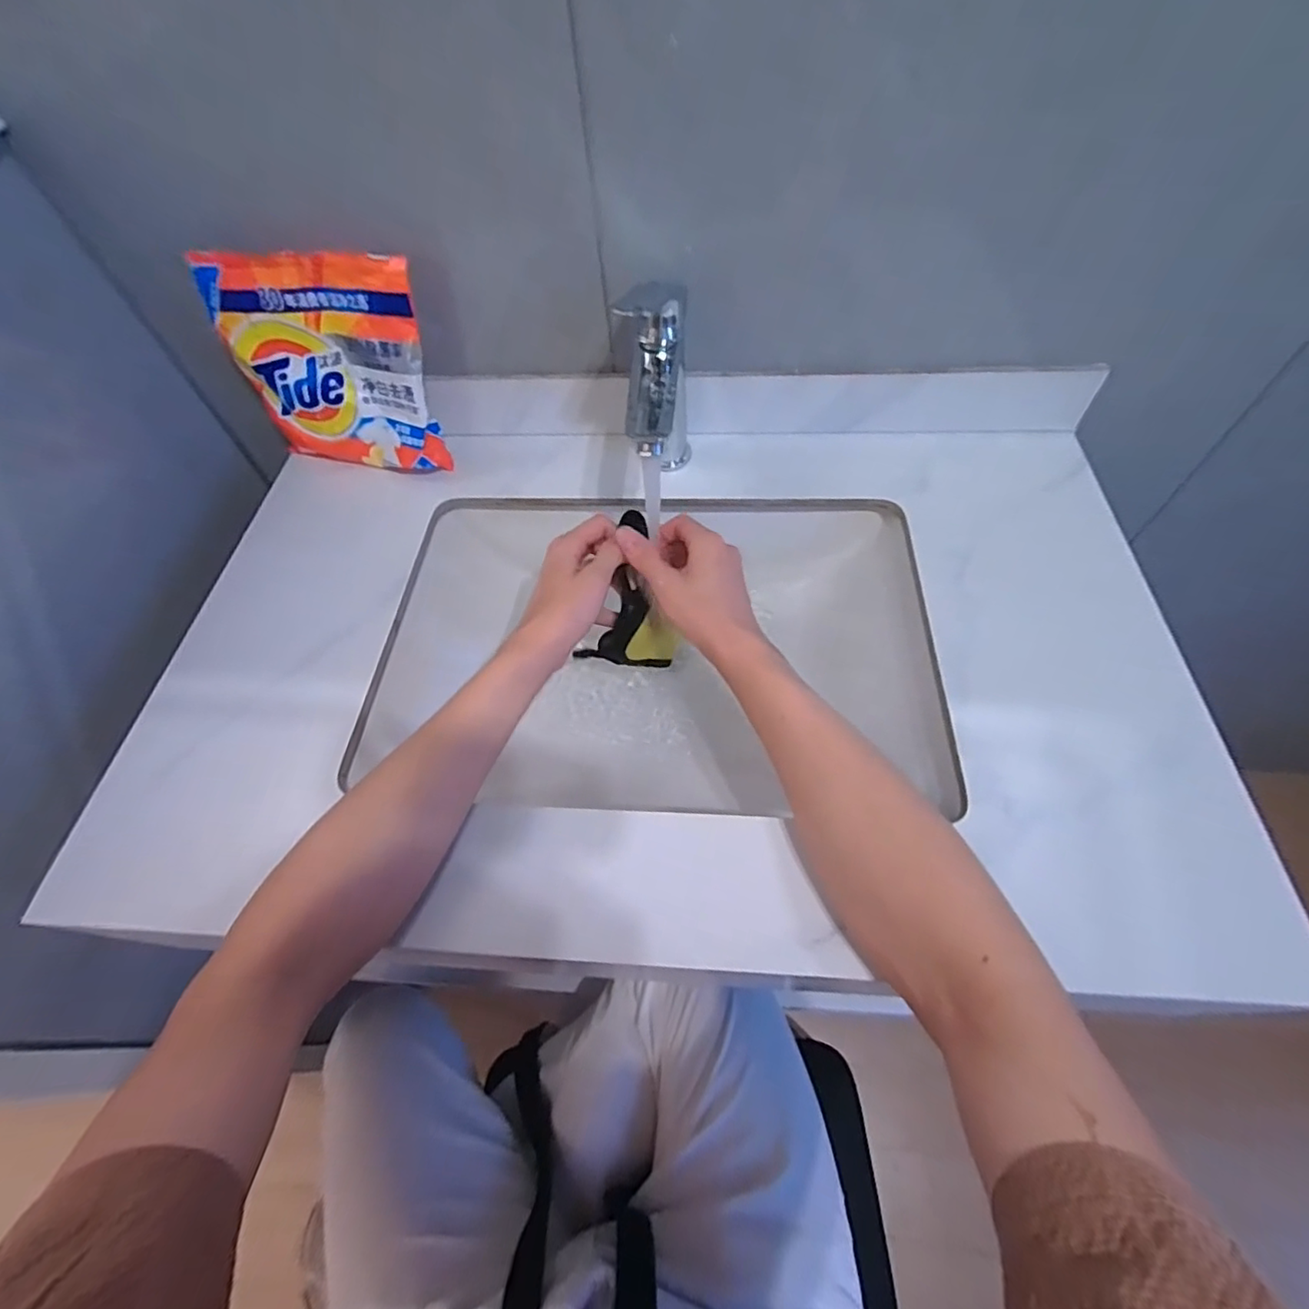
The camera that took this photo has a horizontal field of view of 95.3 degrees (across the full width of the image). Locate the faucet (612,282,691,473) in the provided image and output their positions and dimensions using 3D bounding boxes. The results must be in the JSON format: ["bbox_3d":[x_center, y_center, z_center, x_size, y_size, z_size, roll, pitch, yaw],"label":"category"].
[{"bbox_3d":[0.007,-0.195,0.503,0.046,0.150,0.153,-2,58,3],"label":"faucet"}]

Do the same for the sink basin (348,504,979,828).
[{"bbox_3d":[0.022,-0.010,0.557,0.415,0.118,0.313,4,58,6],"label":"sink basin"}]

